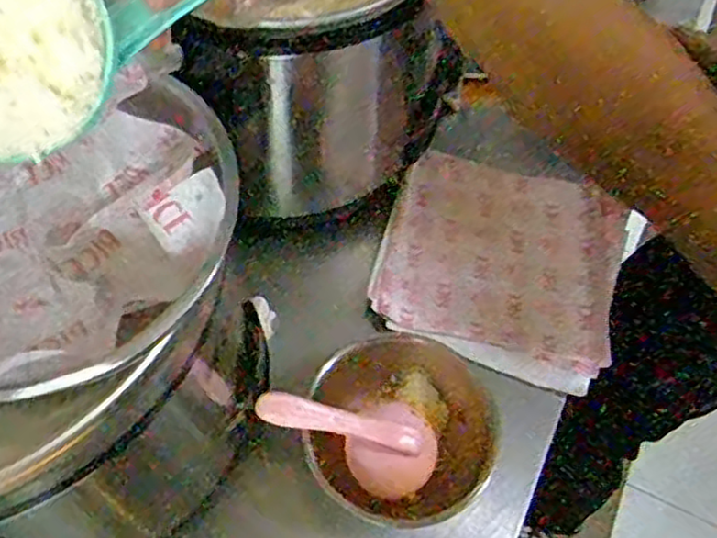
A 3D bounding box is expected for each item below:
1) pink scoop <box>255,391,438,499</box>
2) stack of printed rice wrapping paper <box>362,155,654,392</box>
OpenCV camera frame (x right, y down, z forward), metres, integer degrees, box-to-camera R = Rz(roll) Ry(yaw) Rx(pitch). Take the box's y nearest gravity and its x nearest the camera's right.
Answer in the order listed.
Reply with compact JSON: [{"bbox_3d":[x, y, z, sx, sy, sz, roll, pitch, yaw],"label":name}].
[{"bbox_3d":[-0.011,0.152,0.680,0.183,0.053,0.093,28,61,-18],"label":"pink scoop"},{"bbox_3d":[0.177,-0.010,0.852,0.283,0.041,0.267,17,63,6],"label":"stack of printed rice wrapping paper"}]

